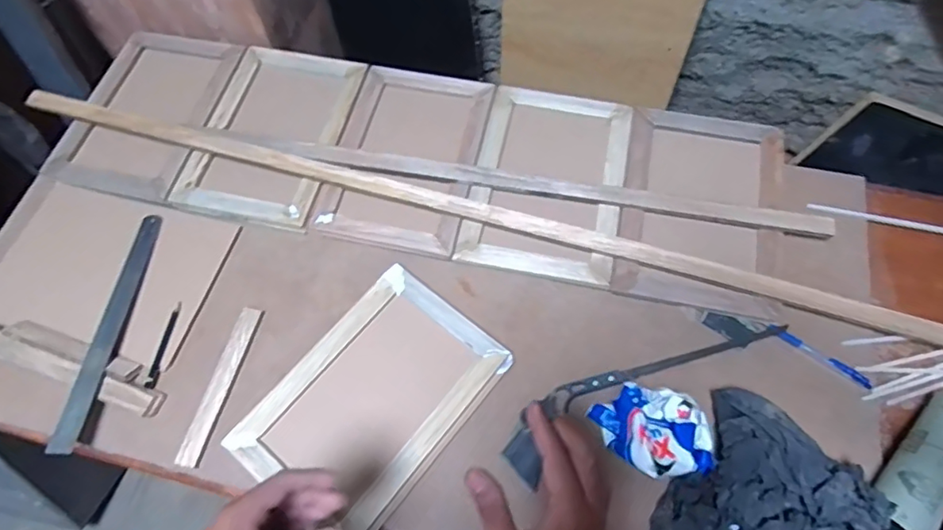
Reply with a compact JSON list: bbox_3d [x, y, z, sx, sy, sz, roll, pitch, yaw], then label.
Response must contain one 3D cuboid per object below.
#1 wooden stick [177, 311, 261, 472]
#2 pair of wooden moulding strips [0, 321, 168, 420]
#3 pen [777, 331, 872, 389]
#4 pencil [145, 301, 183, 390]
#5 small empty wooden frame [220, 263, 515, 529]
[{"bbox_3d":[-0.308,0.144,0.673,0.025,0.014,0.194,12,67,8],"label":"wooden stick"},{"bbox_3d":[-0.513,0.114,0.681,0.292,0.023,0.054,17,68,10],"label":"pair of wooden moulding strips"},{"bbox_3d":[0.420,0.108,0.662,0.124,0.009,0.015,32,71,15],"label":"pen"},{"bbox_3d":[-0.388,0.100,0.696,0.012,0.004,0.111,5,66,5],"label":"pencil"},{"bbox_3d":[-0.117,0.161,0.665,0.205,0.013,0.293,36,72,16],"label":"small empty wooden frame"}]

